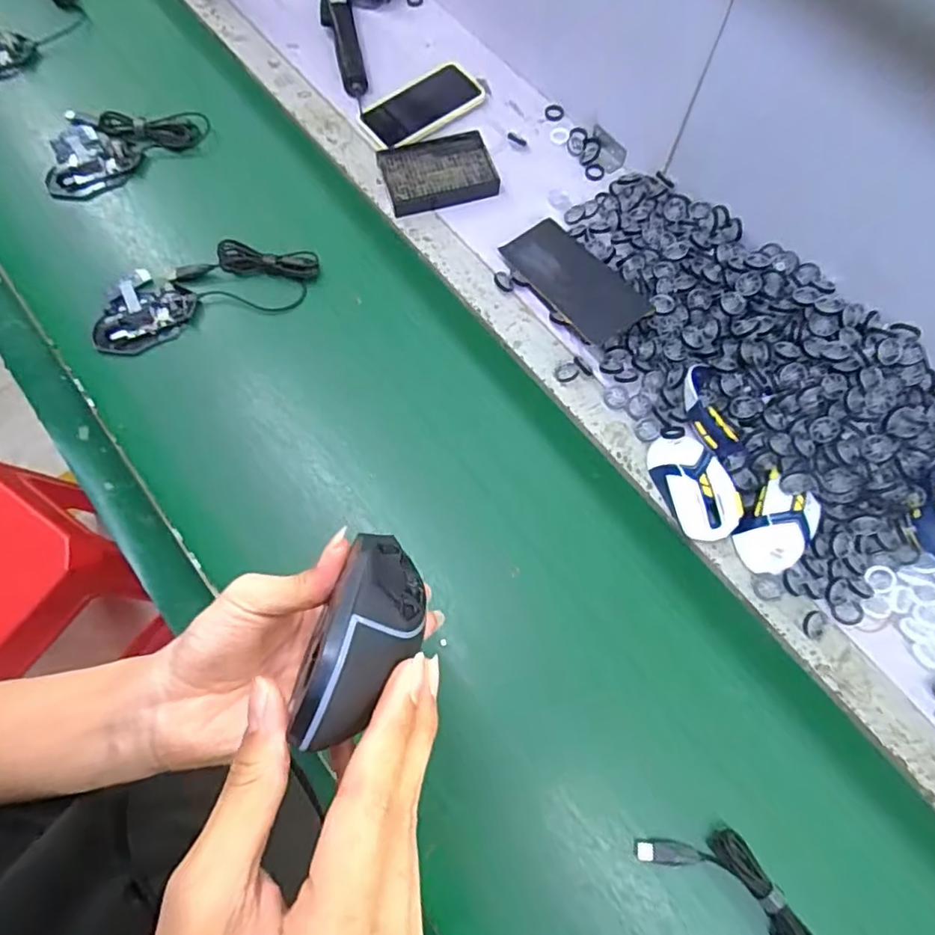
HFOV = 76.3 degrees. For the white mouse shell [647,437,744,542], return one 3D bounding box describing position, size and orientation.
[{"bbox_3d":[0.231,0.016,0.604,0.064,0.031,0.113,-28,73,-9],"label":"white mouse shell"}]

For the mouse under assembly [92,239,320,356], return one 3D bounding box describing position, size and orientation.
[{"bbox_3d":[-0.304,-0.206,0.690,0.257,0.020,0.096,-20,72,-7],"label":"mouse under assembly"}]

